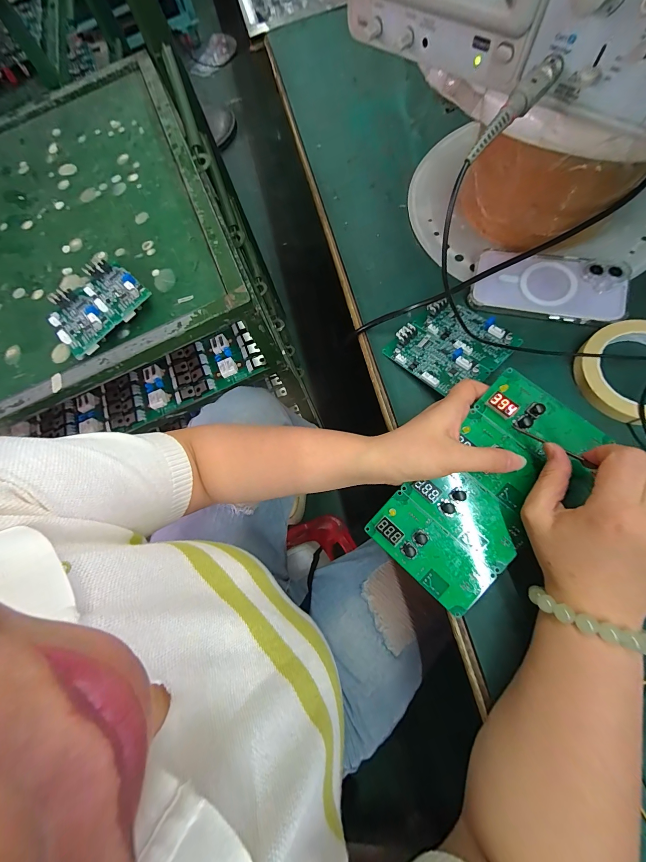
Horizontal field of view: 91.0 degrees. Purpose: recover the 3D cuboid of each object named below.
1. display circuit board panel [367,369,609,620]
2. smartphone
[{"bbox_3d":[0.137,0.048,0.276,0.105,0.010,0.198,38,89,14],"label":"display circuit board panel"},{"bbox_3d":[0.246,-0.159,0.348,0.150,0.007,0.074,15,82,13],"label":"smartphone"}]

